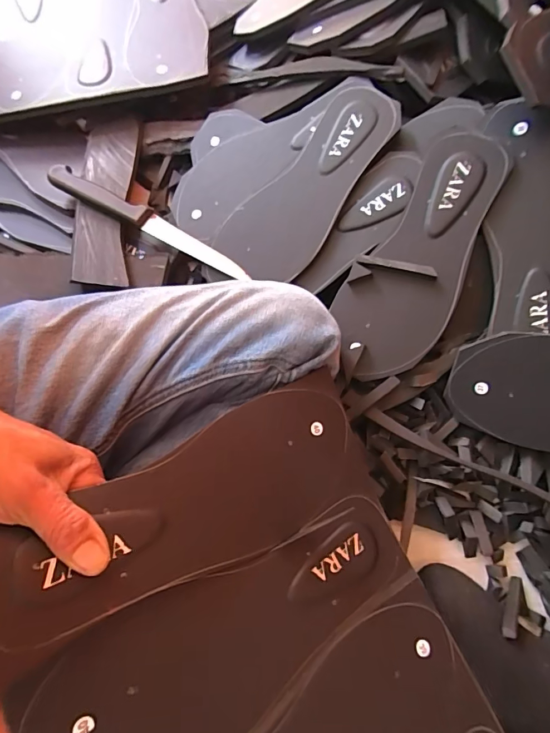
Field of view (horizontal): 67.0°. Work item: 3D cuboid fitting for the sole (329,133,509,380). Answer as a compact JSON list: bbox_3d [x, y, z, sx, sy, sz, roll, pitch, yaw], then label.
[{"bbox_3d":[0.132,-0.102,0.392,0.095,0.020,0.235,26,93,9],"label":"sole"}]

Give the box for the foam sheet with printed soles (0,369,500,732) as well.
[{"bbox_3d":[0.010,0.205,0.247,0.254,0.033,0.349,-19,80,-28],"label":"foam sheet with printed soles"}]

